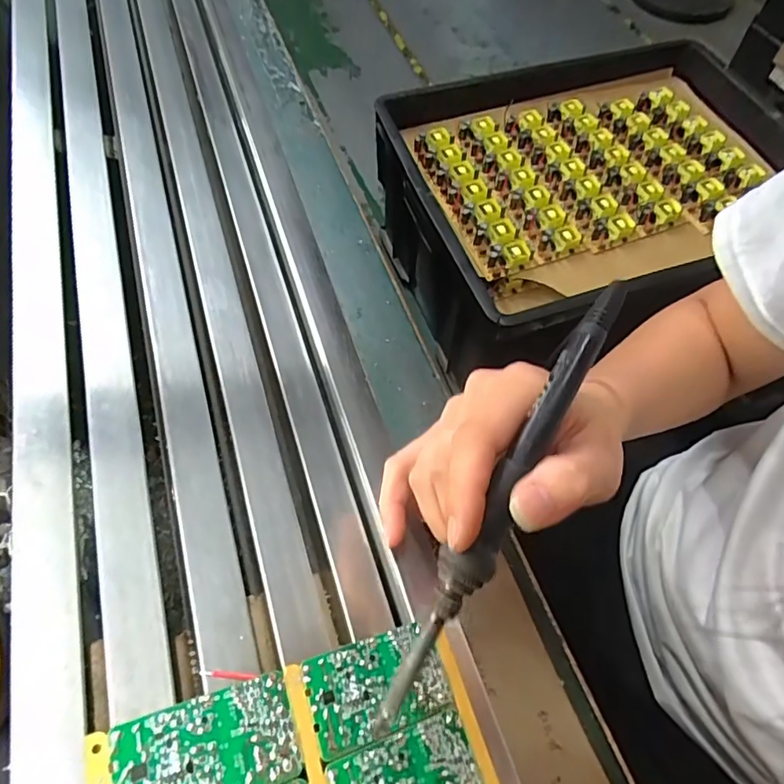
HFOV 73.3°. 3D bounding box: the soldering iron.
[{"bbox_3d":[0.045,0.044,0.217,0.017,0.024,0.207,28,84,13],"label":"soldering iron"}]

